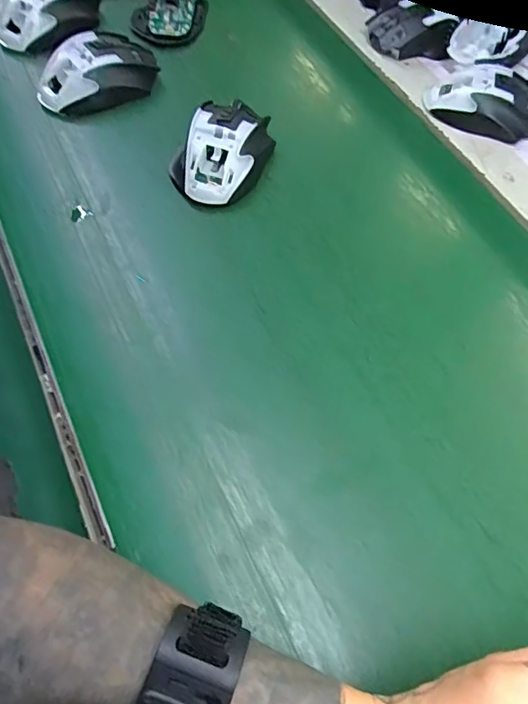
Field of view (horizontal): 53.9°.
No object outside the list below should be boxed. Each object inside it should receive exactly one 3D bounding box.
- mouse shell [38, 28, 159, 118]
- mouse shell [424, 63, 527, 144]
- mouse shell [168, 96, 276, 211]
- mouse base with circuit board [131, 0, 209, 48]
[{"bbox_3d":[-0.159,-0.266,0.494,0.111,0.038,0.067,-31,67,-19],"label":"mouse shell"},{"bbox_3d":[0.219,-0.246,0.505,0.111,0.031,0.065,27,63,12],"label":"mouse shell"},{"bbox_3d":[-0.034,-0.176,0.450,0.067,0.043,0.104,21,62,8],"label":"mouse shell"},{"bbox_3d":[-0.102,-0.370,0.561,0.078,0.025,0.118,-2,61,-4],"label":"mouse base with circuit board"}]

